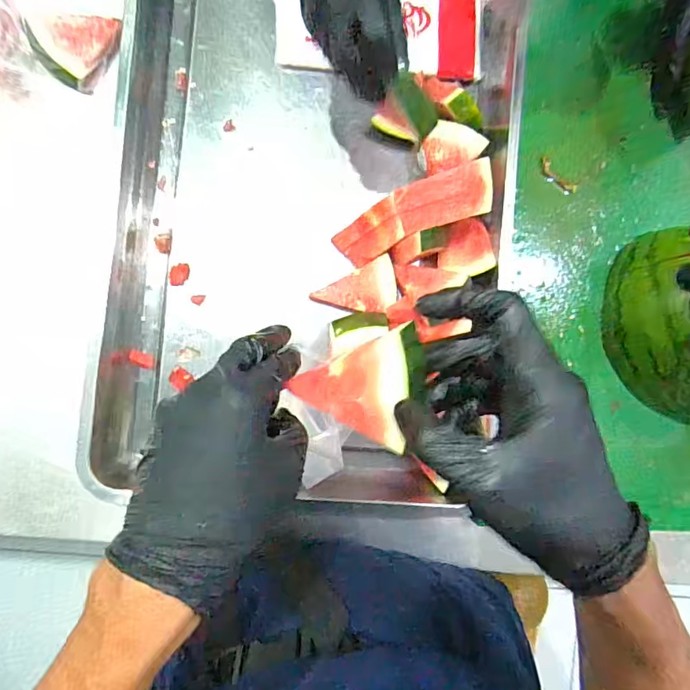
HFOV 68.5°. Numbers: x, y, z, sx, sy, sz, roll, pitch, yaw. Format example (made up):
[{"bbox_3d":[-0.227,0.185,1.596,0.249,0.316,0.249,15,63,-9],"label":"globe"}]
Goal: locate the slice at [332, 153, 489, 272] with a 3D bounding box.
[{"bbox_3d":[0.063,-0.125,0.492,0.164,0.020,0.048,-21,91,30],"label":"slice"}]

